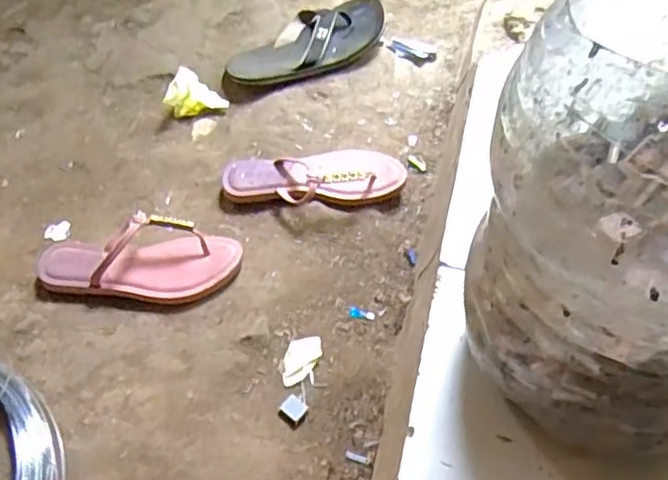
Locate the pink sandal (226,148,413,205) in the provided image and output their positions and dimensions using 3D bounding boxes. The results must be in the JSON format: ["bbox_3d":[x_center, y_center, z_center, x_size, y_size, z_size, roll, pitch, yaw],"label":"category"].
[{"bbox_3d":[-0.026,-0.080,0.840,0.229,0.042,0.092,-3,50,-2],"label":"pink sandal"}]

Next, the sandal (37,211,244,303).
[{"bbox_3d":[-0.222,0.020,0.754,0.225,0.055,0.080,3,50,3],"label":"sandal"}]

